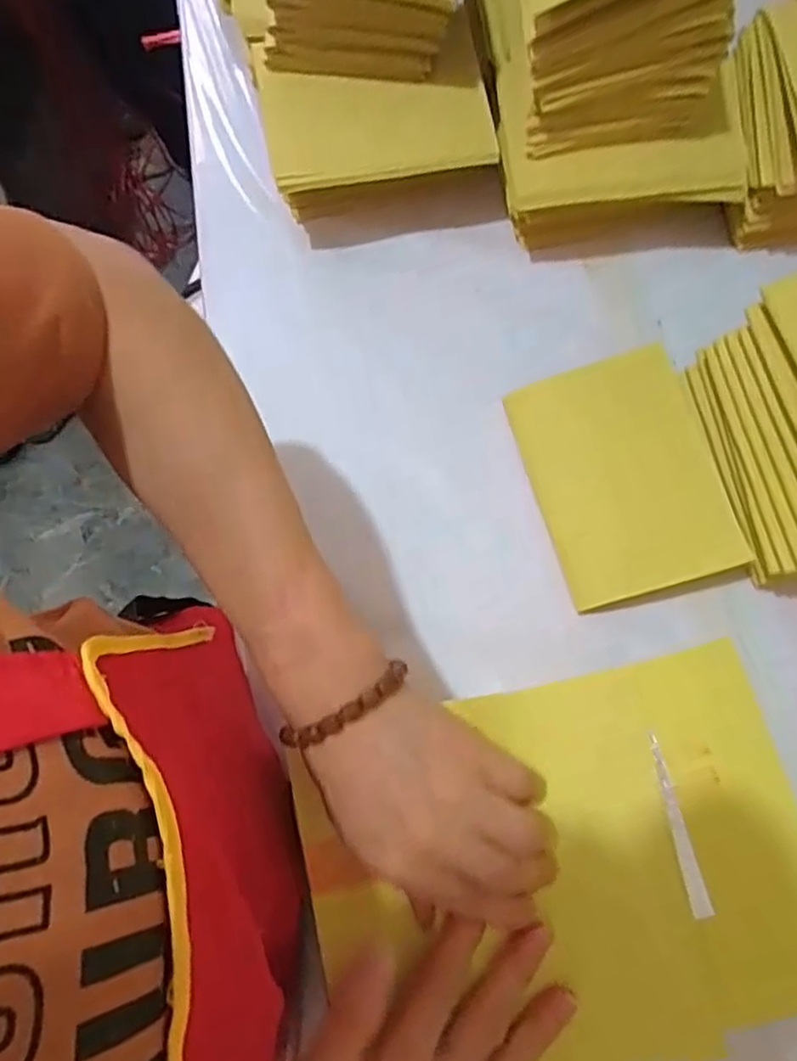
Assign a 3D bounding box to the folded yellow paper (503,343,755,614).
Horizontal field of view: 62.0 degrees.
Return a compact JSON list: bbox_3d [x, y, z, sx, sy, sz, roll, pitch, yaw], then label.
[{"bbox_3d":[0.157,-0.033,0.470,0.119,0.009,0.169,-21,105,23],"label":"folded yellow paper"}]

